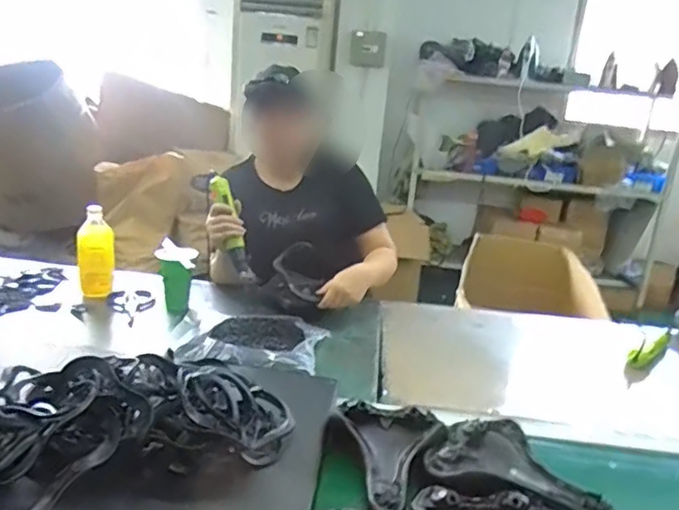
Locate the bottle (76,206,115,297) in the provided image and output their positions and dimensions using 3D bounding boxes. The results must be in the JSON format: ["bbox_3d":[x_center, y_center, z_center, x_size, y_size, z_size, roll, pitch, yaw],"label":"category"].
[{"bbox_3d":[-0.561,-0.003,1.378,0.076,0.206,0.076,-1,19,-21],"label":"bottle"}]

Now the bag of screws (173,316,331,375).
[{"bbox_3d":[-0.170,0.175,1.221,0.266,0.036,0.250,7,18,6],"label":"bag of screws"}]

